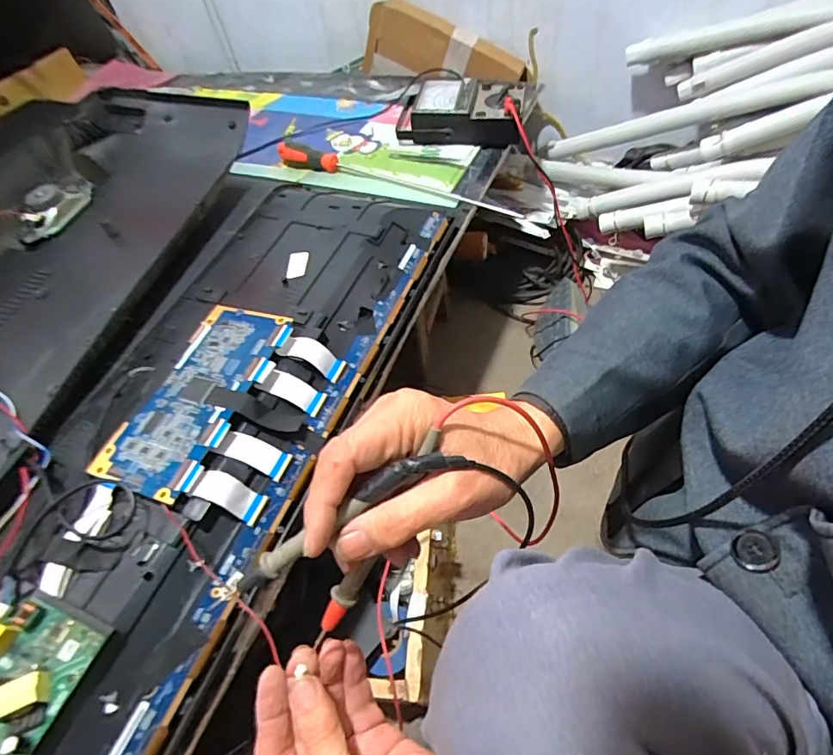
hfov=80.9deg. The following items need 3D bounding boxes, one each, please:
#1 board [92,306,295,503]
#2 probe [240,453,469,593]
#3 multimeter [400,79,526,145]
[{"bbox_3d":[-0.197,0.012,0.445,0.102,0.004,0.195,14,59,21],"label":"board"},{"bbox_3d":[-0.034,0.070,0.251,0.131,0.021,0.020,-34,61,1],"label":"probe"},{"bbox_3d":[0.064,-0.409,0.747,0.192,0.050,0.117,3,53,11],"label":"multimeter"}]

